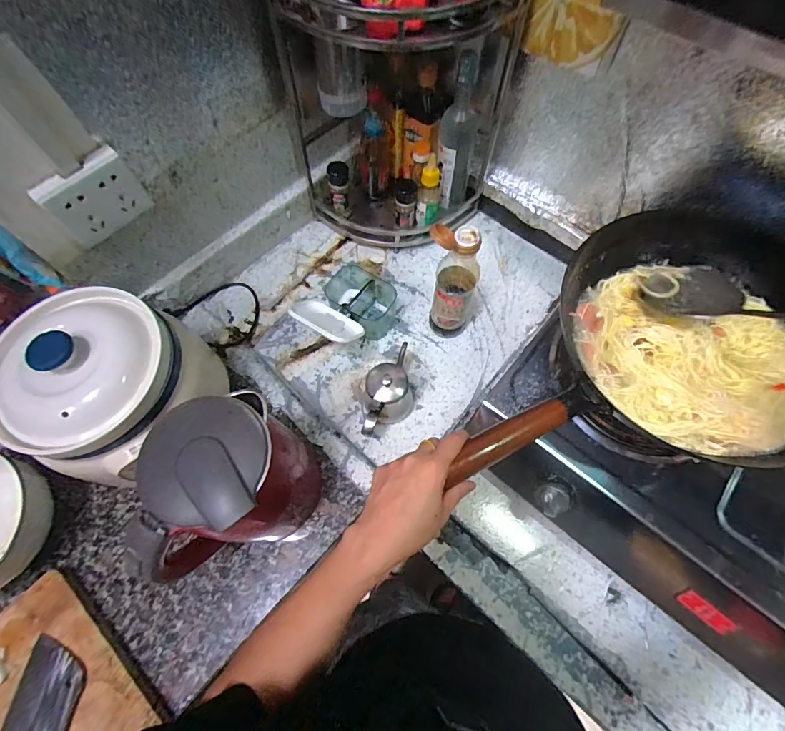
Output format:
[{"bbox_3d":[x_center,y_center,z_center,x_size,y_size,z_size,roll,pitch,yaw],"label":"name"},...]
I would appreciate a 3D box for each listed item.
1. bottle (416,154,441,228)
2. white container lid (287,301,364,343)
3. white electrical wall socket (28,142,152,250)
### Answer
[{"bbox_3d":[0.066,-0.313,0.737,0.043,0.119,0.041,9,66,4],"label":"bottle"},{"bbox_3d":[-0.105,-0.069,0.639,0.112,0.014,0.082,32,32,12],"label":"white container lid"},{"bbox_3d":[-0.379,-0.214,0.521,0.030,0.087,0.108,42,73,17],"label":"white electrical wall socket"}]

